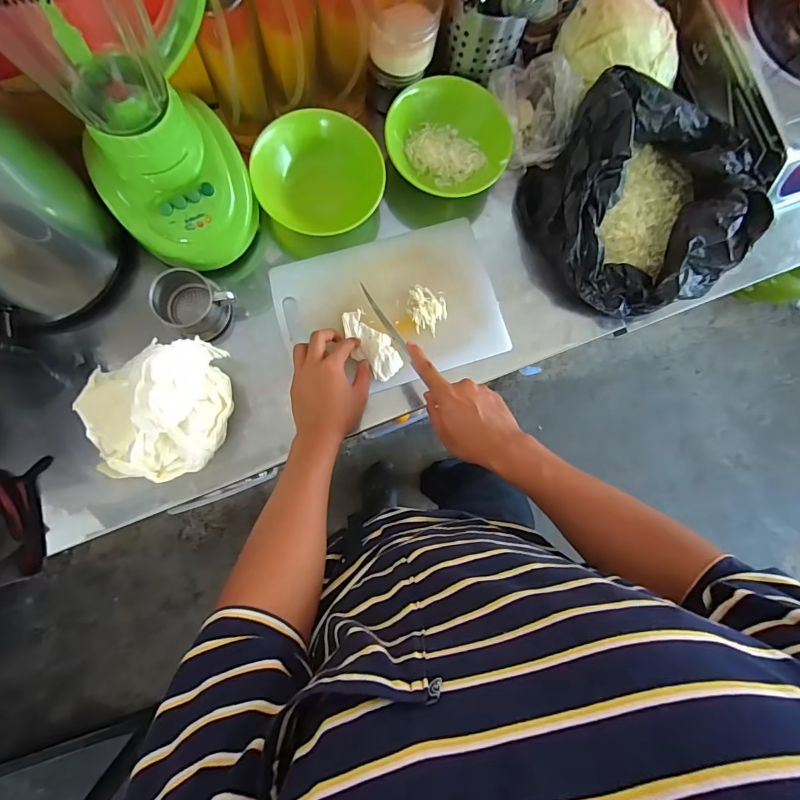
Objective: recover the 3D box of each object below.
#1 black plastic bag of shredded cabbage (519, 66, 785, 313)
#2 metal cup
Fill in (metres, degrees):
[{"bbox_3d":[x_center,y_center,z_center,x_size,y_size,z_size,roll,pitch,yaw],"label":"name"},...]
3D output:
[{"bbox_3d":[0.330,-0.267,0.607,0.301,0.129,0.262,23,82,-4],"label":"black plastic bag of shredded cabbage"},{"bbox_3d":[-0.273,-0.124,0.575,0.088,0.077,0.080,29,82,-3],"label":"metal cup"}]

